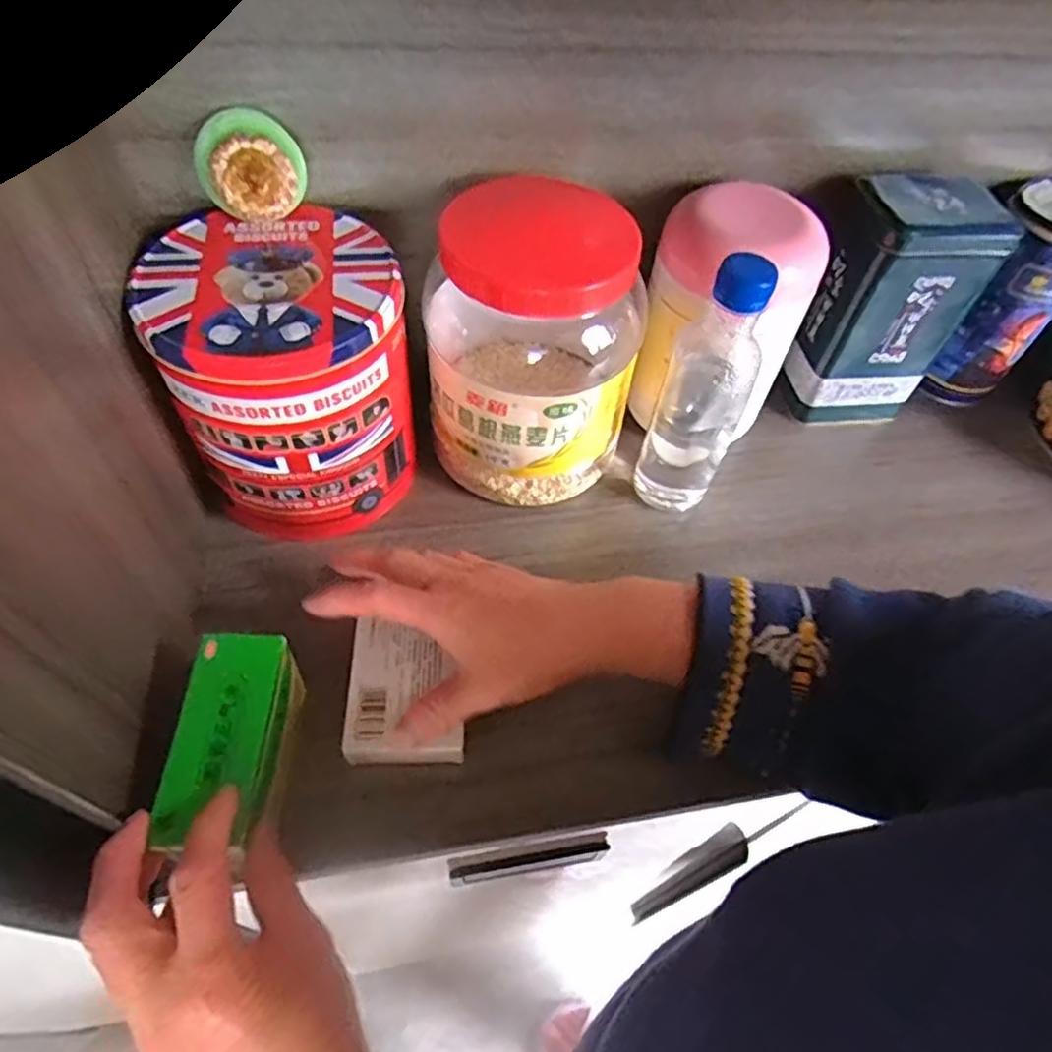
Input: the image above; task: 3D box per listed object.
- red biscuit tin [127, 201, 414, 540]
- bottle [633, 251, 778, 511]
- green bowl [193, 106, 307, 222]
[{"bbox_3d":[-0.148,-0.093,0.447,0.133,0.153,0.131,2,55,-3],"label":"red biscuit tin"},{"bbox_3d":[0.116,-0.086,0.450,0.053,0.197,0.064,21,56,10],"label":"bottle"},{"bbox_3d":[-0.161,-0.211,0.402,0.058,0.055,0.032,-14,28,-11],"label":"green bowl"}]

